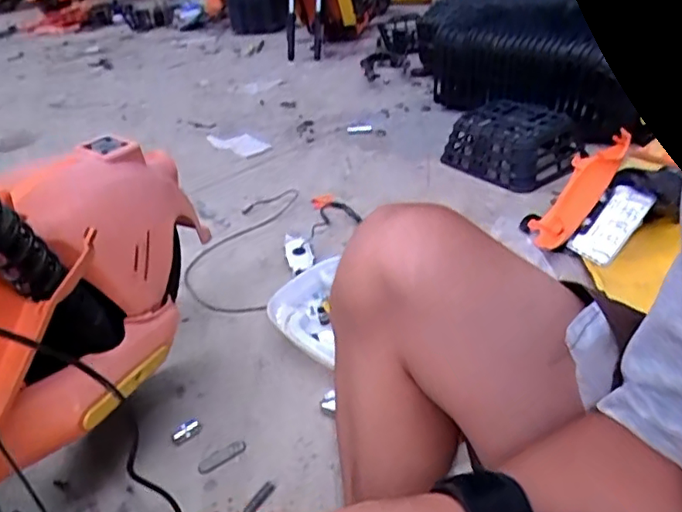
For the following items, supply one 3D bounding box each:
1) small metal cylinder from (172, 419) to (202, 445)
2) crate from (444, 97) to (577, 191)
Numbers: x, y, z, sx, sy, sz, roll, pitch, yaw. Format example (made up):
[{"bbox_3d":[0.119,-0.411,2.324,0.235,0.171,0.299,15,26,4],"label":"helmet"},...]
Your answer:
[{"bbox_3d":[-0.224,0.253,0.836,0.042,0.019,0.023,-25,35,-27],"label":"small metal cylinder"},{"bbox_3d":[0.418,-0.285,1.471,0.208,0.128,0.317,-20,33,-21],"label":"crate"}]

